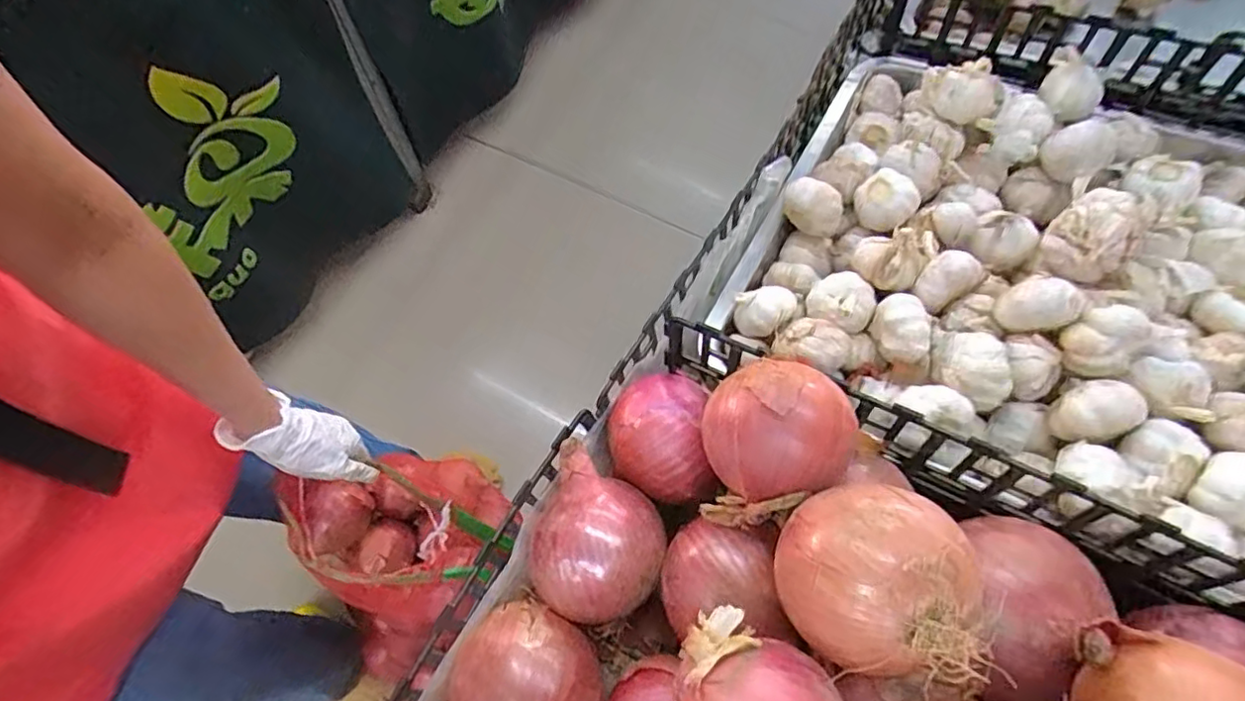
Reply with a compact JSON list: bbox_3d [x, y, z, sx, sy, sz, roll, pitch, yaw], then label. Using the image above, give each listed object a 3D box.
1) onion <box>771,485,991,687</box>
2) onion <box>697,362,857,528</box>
[{"bbox_3d":[0.126,0.118,0.296,0.087,0.066,0.093,0,66,0],"label":"onion"},{"bbox_3d":[0.087,0.049,0.358,0.090,0.079,0.084,0,66,0],"label":"onion"}]

